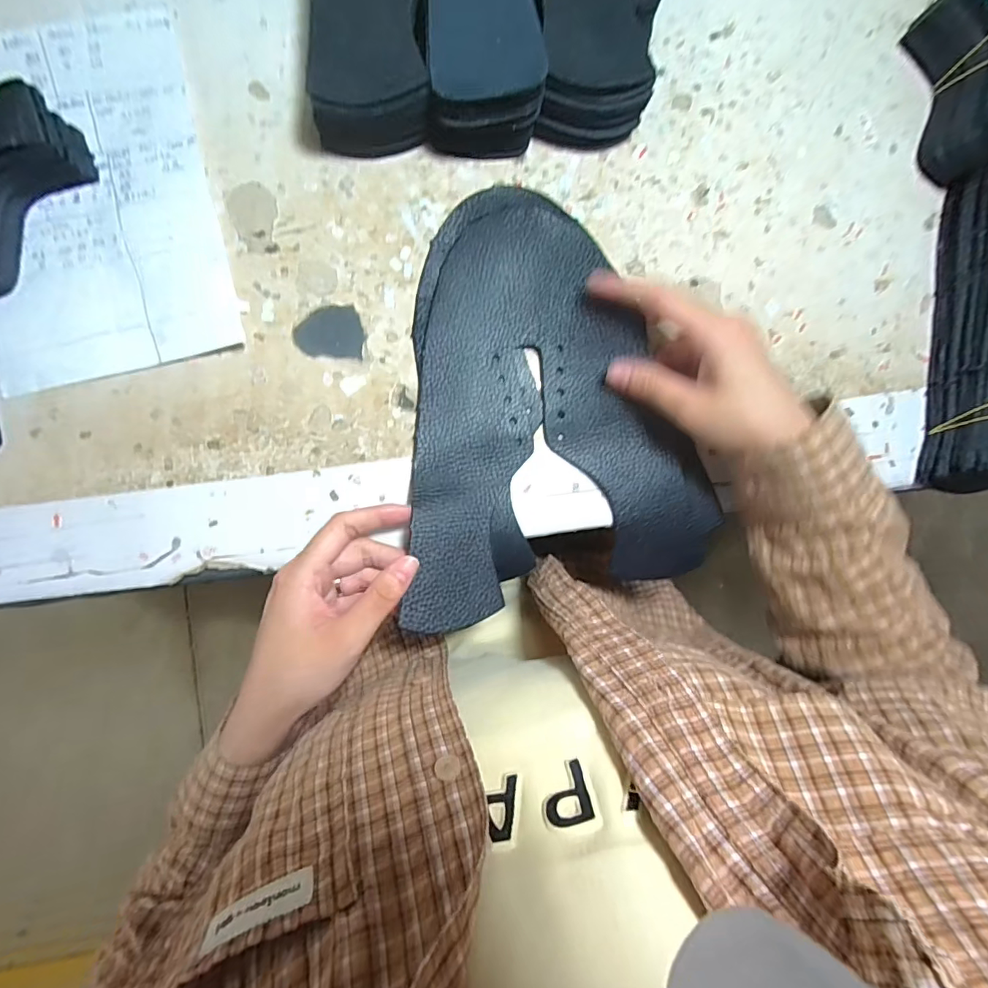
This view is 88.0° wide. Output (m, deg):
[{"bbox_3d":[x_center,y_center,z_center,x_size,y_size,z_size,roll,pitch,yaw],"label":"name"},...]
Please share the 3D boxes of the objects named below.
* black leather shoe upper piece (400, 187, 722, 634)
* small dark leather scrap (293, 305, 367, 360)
[{"bbox_3d":[0.029,-0.062,0.323,0.192,0.026,0.254,-11,91,-5],"label":"black leather shoe upper piece"},{"bbox_3d":[-0.104,-0.103,0.323,0.042,0.004,0.032,2,90,-5],"label":"small dark leather scrap"}]

